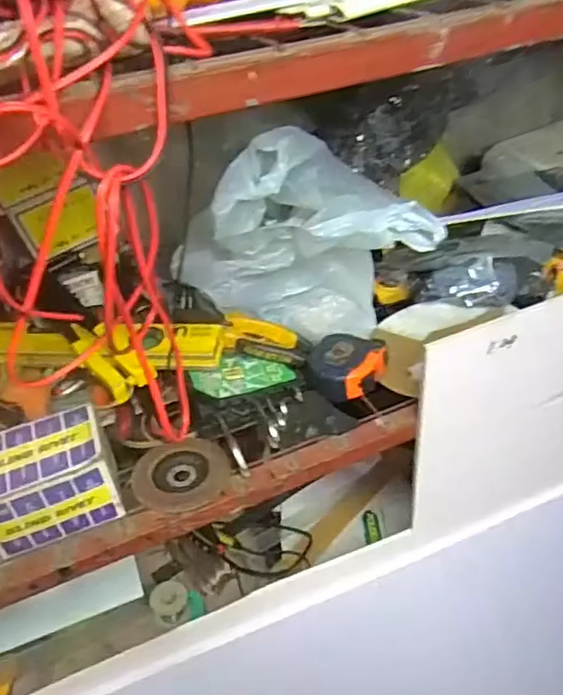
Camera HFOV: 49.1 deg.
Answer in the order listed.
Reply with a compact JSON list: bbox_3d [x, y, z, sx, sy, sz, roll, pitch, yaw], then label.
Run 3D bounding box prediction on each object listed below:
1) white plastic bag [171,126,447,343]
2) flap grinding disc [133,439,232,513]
[{"bbox_3d":[0.045,-0.123,0.704,0.259,0.186,0.184,12,41,18],"label":"white plastic bag"},{"bbox_3d":[-0.098,0.126,0.608,0.090,0.012,0.081,-11,40,-10],"label":"flap grinding disc"}]

